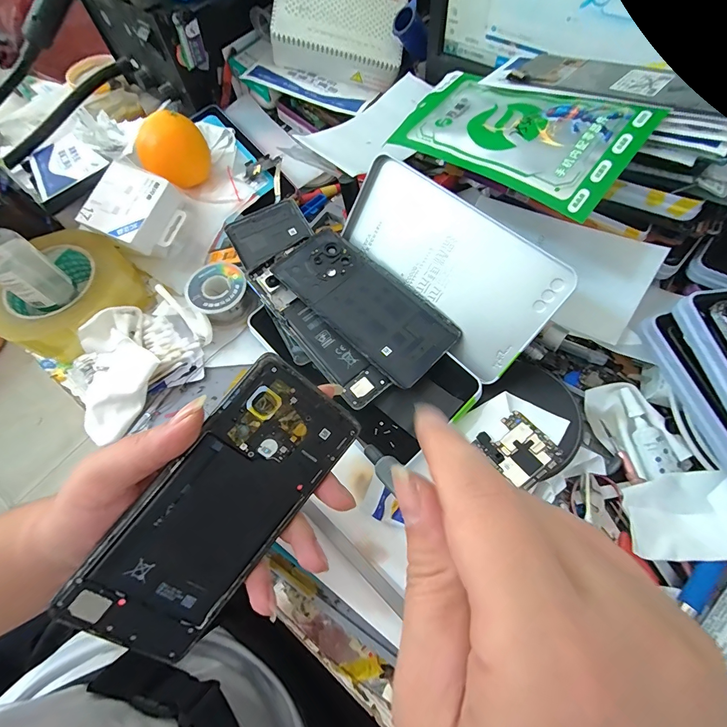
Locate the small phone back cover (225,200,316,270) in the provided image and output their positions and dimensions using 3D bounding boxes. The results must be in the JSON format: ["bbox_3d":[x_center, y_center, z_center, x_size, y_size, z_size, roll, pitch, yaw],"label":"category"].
[{"bbox_3d":[-0.087,-0.124,0.340,0.072,0.006,0.056,-31,68,-11],"label":"small phone back cover"}]

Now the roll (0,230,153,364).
[{"bbox_3d":[-0.280,-0.064,0.347,0.117,0.052,0.121,-1,65,2],"label":"roll"}]

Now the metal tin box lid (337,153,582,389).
[{"bbox_3d":[0.062,-0.081,0.297,0.187,0.012,0.096,44,119,20],"label":"metal tin box lid"}]

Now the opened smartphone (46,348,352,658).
[{"bbox_3d":[-0.074,0.077,0.193,0.071,0.004,0.158,42,82,-21],"label":"opened smartphone"}]

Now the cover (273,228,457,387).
[{"bbox_3d":[-0.001,-0.054,0.304,0.159,0.009,0.071,41,73,19],"label":"cover"}]

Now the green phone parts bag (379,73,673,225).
[{"bbox_3d":[0.113,-0.177,0.274,0.168,0.013,0.092,36,81,26],"label":"green phone parts bag"}]

